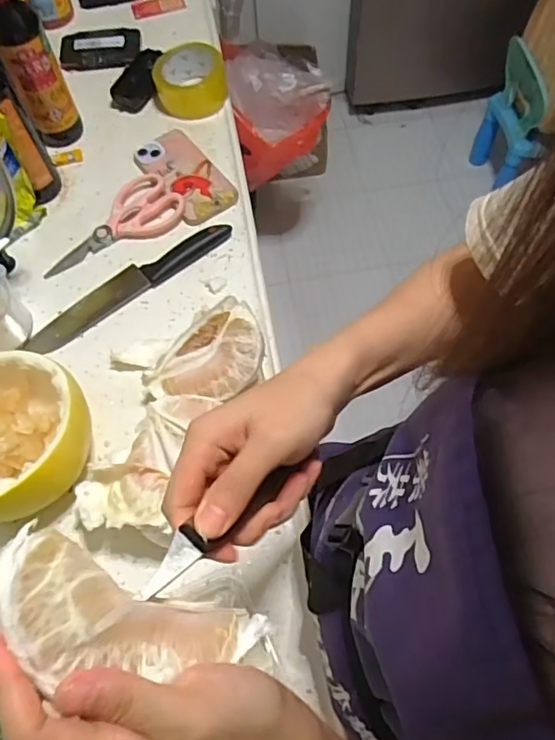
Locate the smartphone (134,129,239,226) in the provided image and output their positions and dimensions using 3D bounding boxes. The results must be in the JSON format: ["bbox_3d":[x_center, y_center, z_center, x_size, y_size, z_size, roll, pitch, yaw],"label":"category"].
[{"bbox_3d":[-0.126,-0.266,0.768,0.078,0.014,0.163,-32,66,-14],"label":"smartphone"}]

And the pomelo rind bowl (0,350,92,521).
[{"bbox_3d":[-0.262,0.072,0.567,0.149,0.092,0.147,-1,62,2],"label":"pomelo rind bowl"}]

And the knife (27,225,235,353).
[{"bbox_3d":[-0.180,-0.107,0.696,0.272,0.013,0.044,-35,67,-15],"label":"knife"}]

